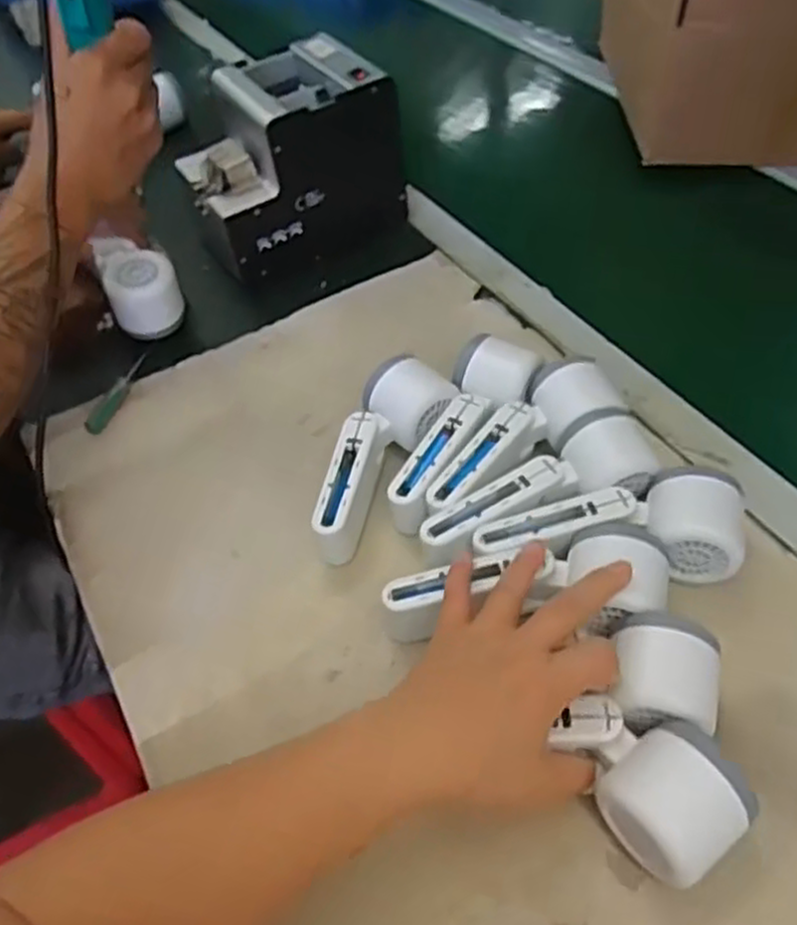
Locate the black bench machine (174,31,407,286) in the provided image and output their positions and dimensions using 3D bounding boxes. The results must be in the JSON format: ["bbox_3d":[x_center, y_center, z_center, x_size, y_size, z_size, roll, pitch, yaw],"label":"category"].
[{"bbox_3d":[-0.101,-0.279,0.718,0.178,0.141,0.125,-31,53,-21],"label":"black bench machine"}]

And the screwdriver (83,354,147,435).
[{"bbox_3d":[-0.233,-0.058,0.639,0.016,0.017,0.083,11,51,15],"label":"screwdriver"}]

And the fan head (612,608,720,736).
[{"bbox_3d":[0.144,0.122,0.424,0.055,0.043,0.066,6,49,11],"label":"fan head"}]

